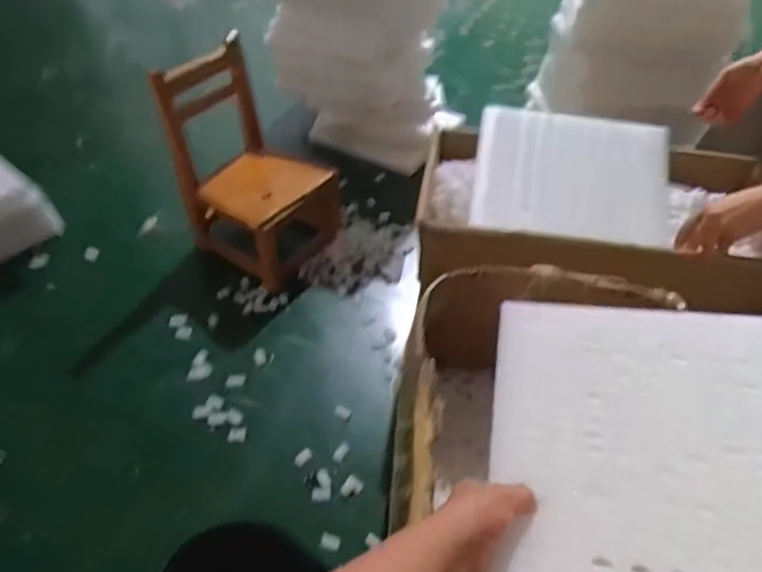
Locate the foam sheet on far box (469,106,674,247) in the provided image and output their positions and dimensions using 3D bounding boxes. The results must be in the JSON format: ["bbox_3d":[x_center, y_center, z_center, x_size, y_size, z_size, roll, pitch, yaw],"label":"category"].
[{"bbox_3d":[0.352,-0.205,1.053,0.343,0.022,0.267,8,66,7],"label":"foam sheet on far box"}]

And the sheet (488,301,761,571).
[{"bbox_3d":[0.278,0.145,0.529,0.332,0.015,0.319,4,49,13],"label":"sheet"}]

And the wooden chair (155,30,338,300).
[{"bbox_3d":[-0.262,-0.258,1.255,0.287,0.402,0.286,29,50,24],"label":"wooden chair"}]

